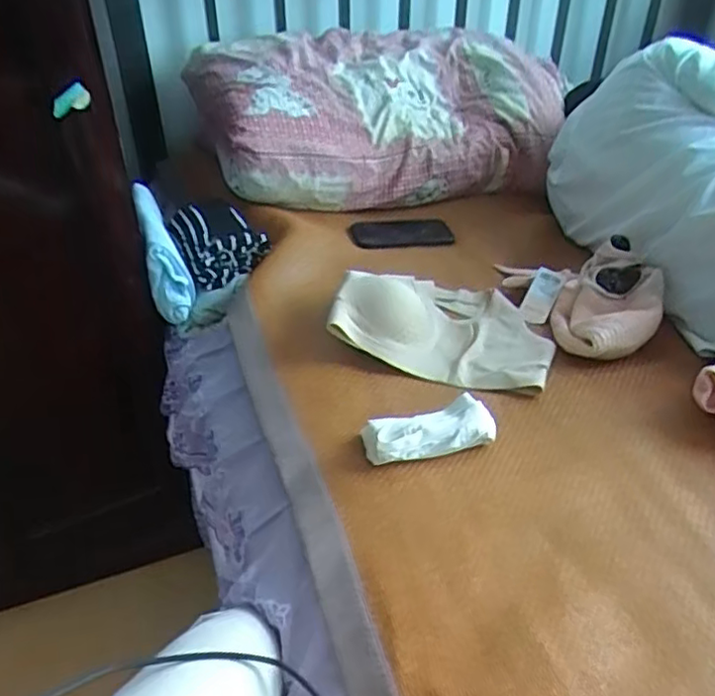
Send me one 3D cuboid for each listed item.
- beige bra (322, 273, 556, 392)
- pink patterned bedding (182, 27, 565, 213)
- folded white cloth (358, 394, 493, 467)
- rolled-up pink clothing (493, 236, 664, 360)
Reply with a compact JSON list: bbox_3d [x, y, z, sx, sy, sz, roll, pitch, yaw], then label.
[{"bbox_3d":[0.124,-0.051,0.853,0.264,0.070,0.209,11,38,16],"label":"beige bra"},{"bbox_3d":[0.057,-0.455,1.265,0.662,0.233,0.363,-10,39,-13],"label":"pink patterned bedding"},{"bbox_3d":[0.077,0.092,0.693,0.140,0.036,0.049,-11,37,-12],"label":"folded white cloth"},{"bbox_3d":[0.329,-0.082,0.895,0.175,0.075,0.242,-12,38,-14],"label":"rolled-up pink clothing"}]

